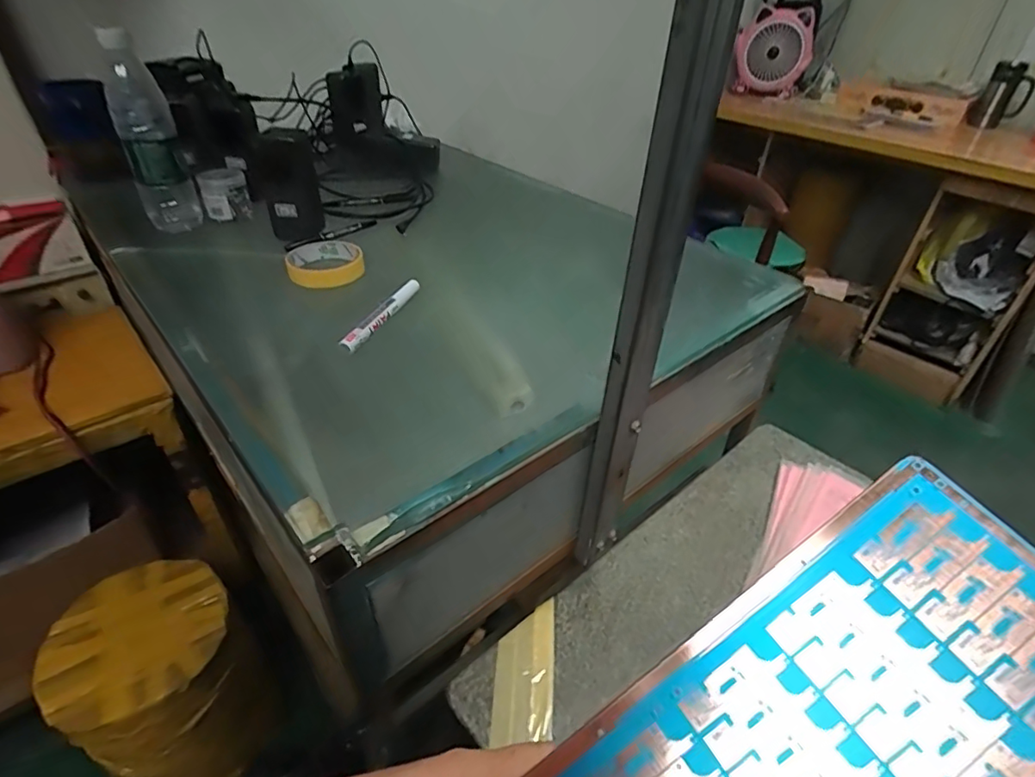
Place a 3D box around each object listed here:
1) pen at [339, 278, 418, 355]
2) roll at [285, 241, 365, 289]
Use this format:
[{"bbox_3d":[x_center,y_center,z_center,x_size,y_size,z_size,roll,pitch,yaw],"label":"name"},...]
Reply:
[{"bbox_3d":[-0.145,-0.079,0.581,0.018,0.019,0.149,14,40,15],"label":"pen"},{"bbox_3d":[-0.237,-0.155,0.676,0.087,0.025,0.087,1,39,-1],"label":"roll"}]

